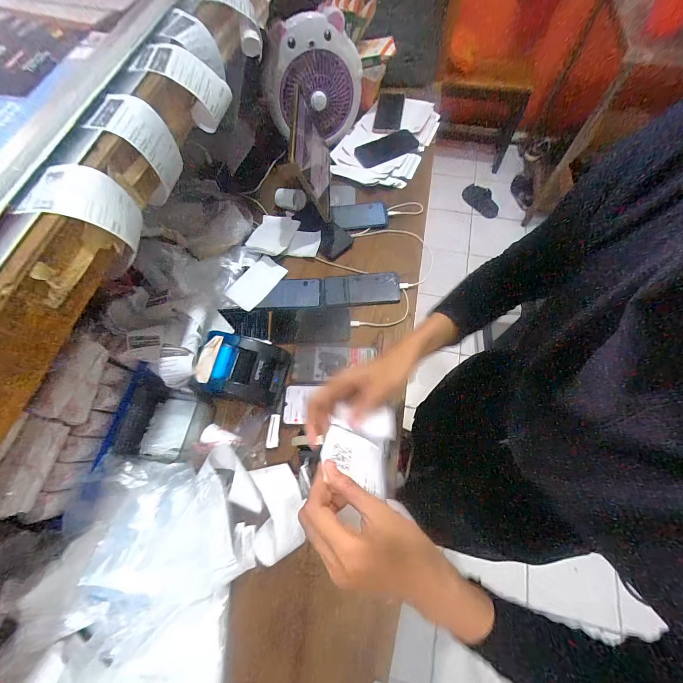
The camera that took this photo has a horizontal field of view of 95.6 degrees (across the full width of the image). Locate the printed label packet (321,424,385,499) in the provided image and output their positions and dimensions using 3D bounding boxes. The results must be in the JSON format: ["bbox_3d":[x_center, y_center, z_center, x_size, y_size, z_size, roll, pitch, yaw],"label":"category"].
[{"bbox_3d":[0.012,0.107,0.284,0.065,0.004,0.041,29,48,-15],"label":"printed label packet"}]

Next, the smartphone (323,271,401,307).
[{"bbox_3d":[0.045,-0.118,0.686,0.166,0.007,0.077,-3,66,1],"label":"smartphone"}]

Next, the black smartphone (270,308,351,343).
[{"bbox_3d":[-0.065,-0.036,0.662,0.166,0.008,0.083,-2,66,1],"label":"black smartphone"}]

